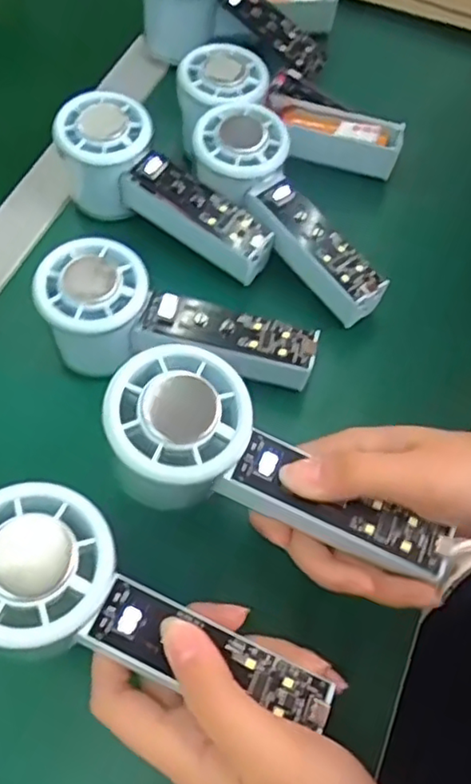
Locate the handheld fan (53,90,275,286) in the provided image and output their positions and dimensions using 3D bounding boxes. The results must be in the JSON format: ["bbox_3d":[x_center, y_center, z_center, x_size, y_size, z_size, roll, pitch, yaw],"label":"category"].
[{"bbox_3d":[-0.046,-0.122,0.386,0.155,0.056,0.058,36,68,17],"label":"handheld fan"}]

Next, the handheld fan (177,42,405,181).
[{"bbox_3d":[0.034,-0.179,0.417,0.154,0.046,0.063,18,62,-10],"label":"handheld fan"}]

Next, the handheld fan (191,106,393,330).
[{"bbox_3d":[0.031,-0.108,0.373,0.052,0.030,0.154,-35,84,-17],"label":"handheld fan"}]

